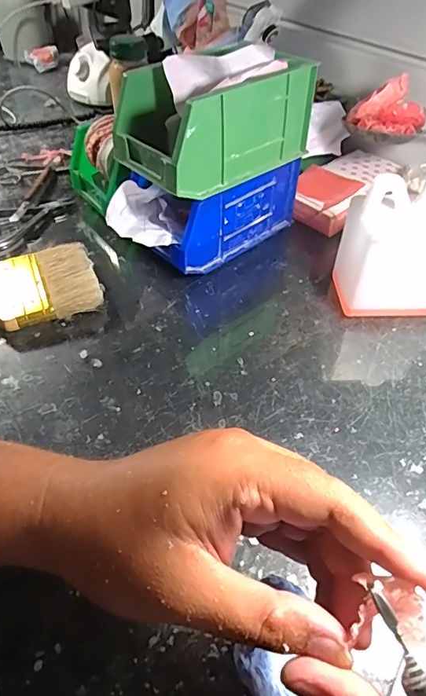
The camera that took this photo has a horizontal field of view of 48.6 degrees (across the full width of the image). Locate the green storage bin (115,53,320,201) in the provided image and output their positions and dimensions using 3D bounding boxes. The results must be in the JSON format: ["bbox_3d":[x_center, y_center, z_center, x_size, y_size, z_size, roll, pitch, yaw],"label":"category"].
[{"bbox_3d":[0.002,-0.214,0.440,0.167,0.081,0.093,-31,55,-25],"label":"green storage bin"}]

